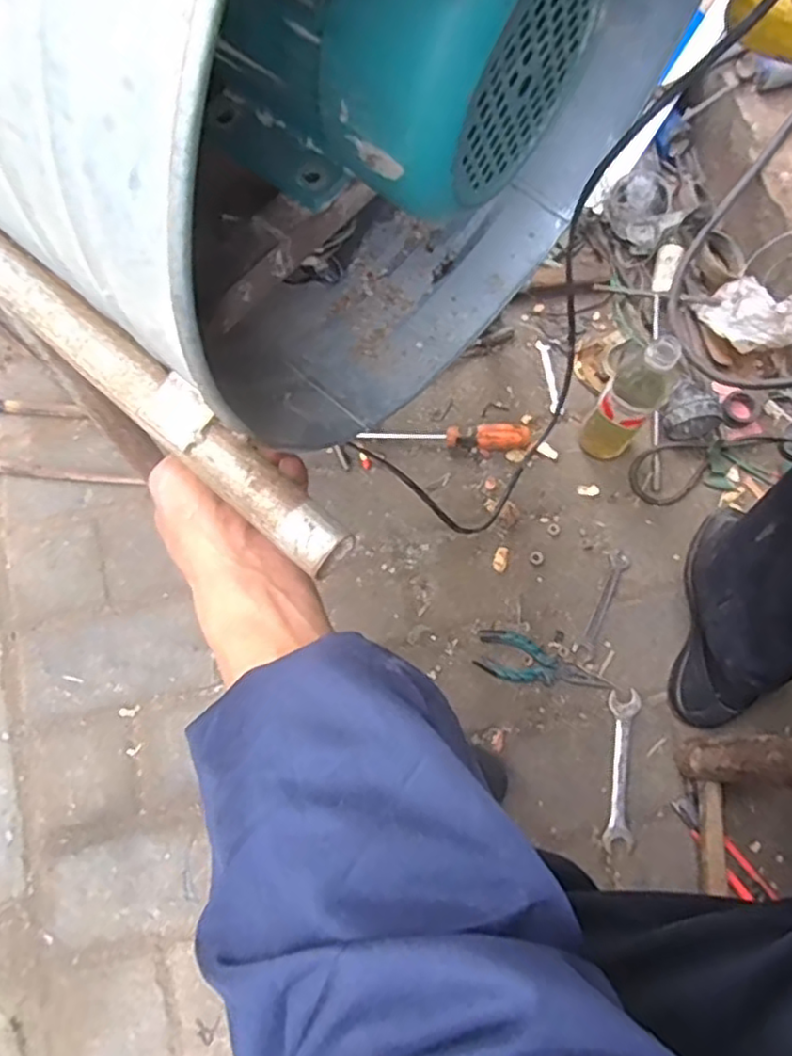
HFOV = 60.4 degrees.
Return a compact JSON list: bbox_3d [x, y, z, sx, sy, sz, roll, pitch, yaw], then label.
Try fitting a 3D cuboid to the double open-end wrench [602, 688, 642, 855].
[{"bbox_3d":[0.257,0.274,0.774,0.037,0.006,0.172,8,75,2],"label":"double open-end wrench"}]

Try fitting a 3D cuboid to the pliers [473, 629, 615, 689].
[{"bbox_3d":[0.175,0.161,0.810,0.158,0.018,0.057,12,75,3],"label":"pliers"}]

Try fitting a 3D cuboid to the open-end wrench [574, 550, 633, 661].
[{"bbox_3d":[0.255,0.093,0.837,0.025,0.005,0.146,26,77,7],"label":"open-end wrench"}]

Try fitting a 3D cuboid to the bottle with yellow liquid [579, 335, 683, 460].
[{"bbox_3d":[0.274,-0.146,0.804,0.058,0.216,0.063,0,75,0],"label":"bottle with yellow liquid"}]

